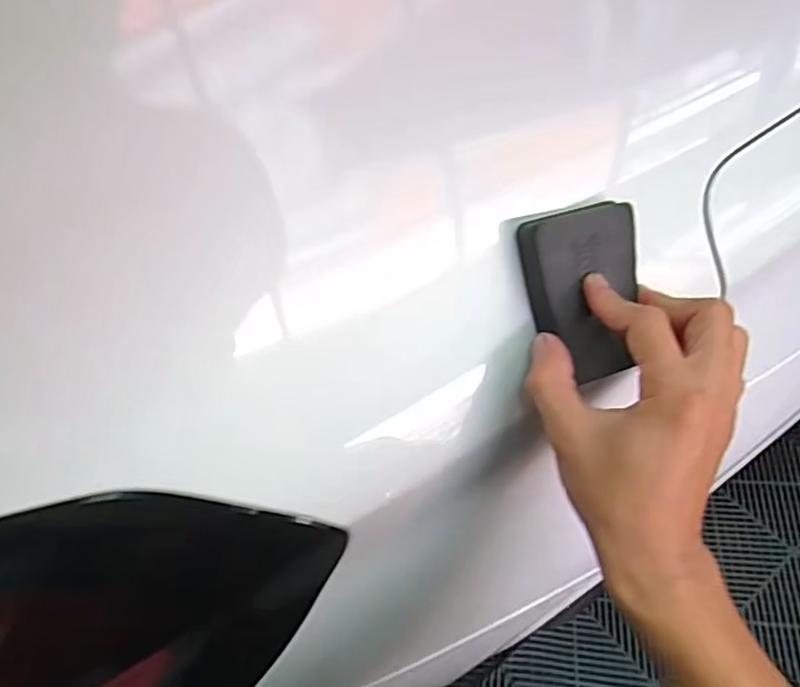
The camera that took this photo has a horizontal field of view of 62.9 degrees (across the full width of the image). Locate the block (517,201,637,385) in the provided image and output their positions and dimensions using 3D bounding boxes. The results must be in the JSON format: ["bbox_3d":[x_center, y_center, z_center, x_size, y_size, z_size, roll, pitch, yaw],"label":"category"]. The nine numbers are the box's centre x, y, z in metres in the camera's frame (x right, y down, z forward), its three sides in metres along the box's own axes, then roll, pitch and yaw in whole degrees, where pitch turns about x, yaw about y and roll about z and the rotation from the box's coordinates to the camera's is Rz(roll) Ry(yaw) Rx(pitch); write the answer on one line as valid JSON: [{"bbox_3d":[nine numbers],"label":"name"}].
[{"bbox_3d":[0.095,-0.025,0.329,0.056,0.014,0.083,-15,99,-12],"label":"block"}]

